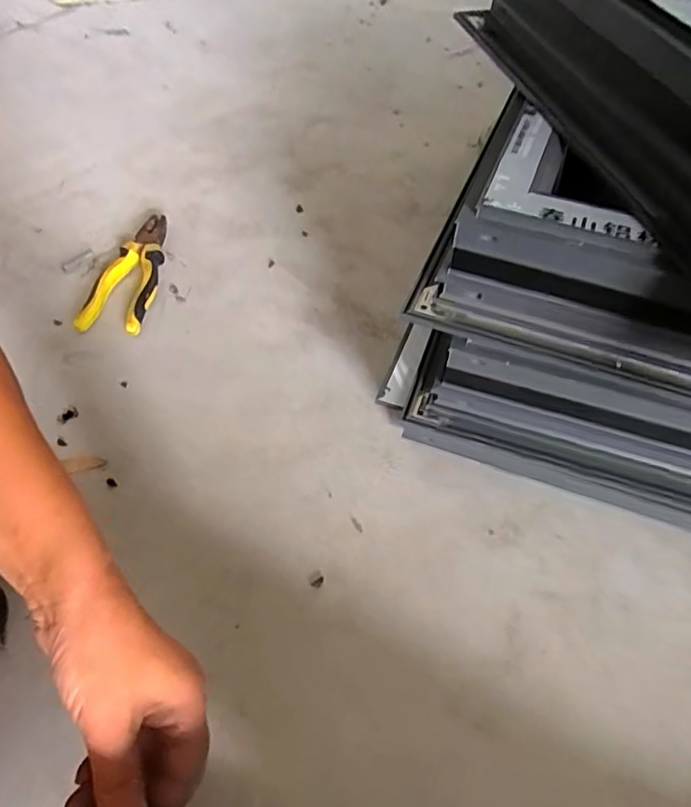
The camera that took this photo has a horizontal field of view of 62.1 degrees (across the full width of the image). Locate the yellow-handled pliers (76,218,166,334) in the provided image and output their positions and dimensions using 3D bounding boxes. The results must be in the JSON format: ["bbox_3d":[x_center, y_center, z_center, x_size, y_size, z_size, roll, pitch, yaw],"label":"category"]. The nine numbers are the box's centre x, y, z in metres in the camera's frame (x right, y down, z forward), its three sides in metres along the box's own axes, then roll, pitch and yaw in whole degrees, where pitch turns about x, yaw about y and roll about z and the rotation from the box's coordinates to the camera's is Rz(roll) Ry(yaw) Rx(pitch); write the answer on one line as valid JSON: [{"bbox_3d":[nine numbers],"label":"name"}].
[{"bbox_3d":[-0.242,-0.158,0.664,0.072,0.022,0.194,6,52,4],"label":"yellow-handled pliers"}]

